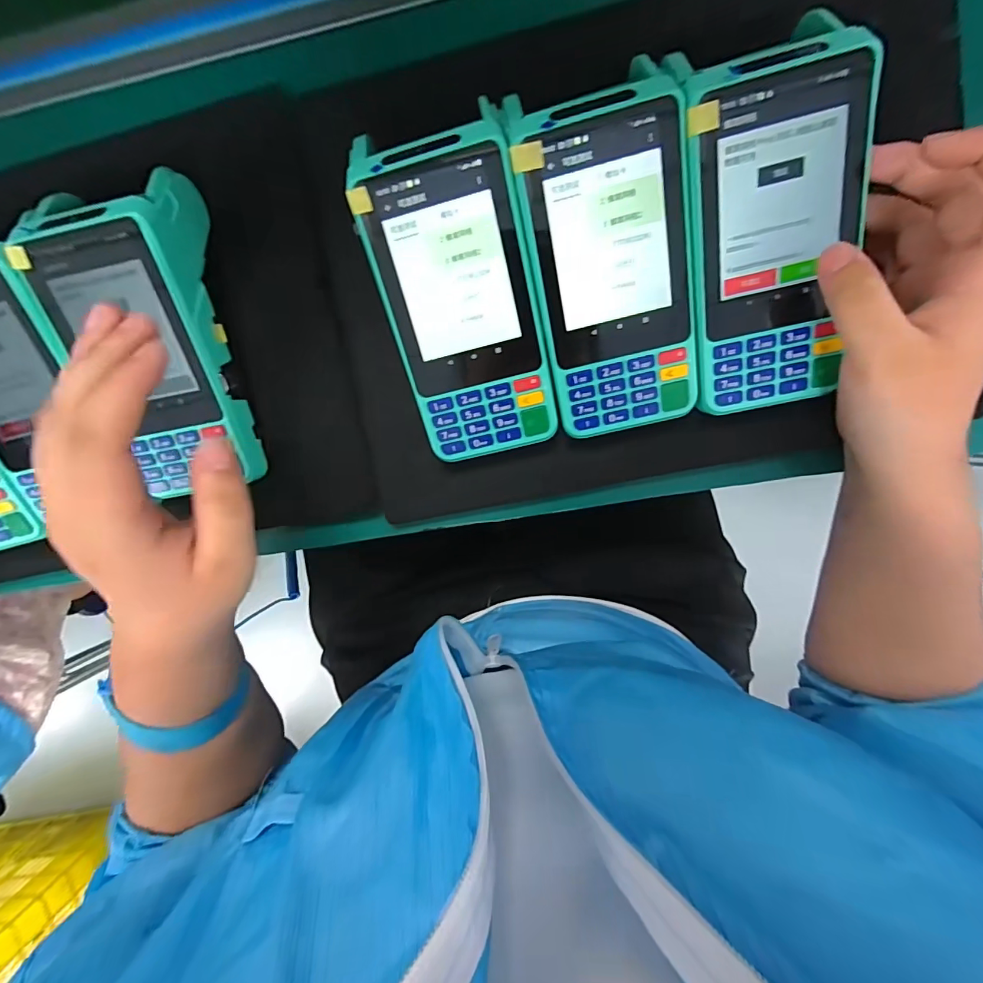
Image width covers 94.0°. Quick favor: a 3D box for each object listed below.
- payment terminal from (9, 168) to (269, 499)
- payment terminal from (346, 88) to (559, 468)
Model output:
[{"bbox_3d":[-0.190,-0.081,0.250,0.075,0.051,0.162,-9,96,5],"label":"payment terminal"},{"bbox_3d":[-0.017,-0.093,0.241,0.079,0.031,0.149,-12,113,6],"label":"payment terminal"}]

